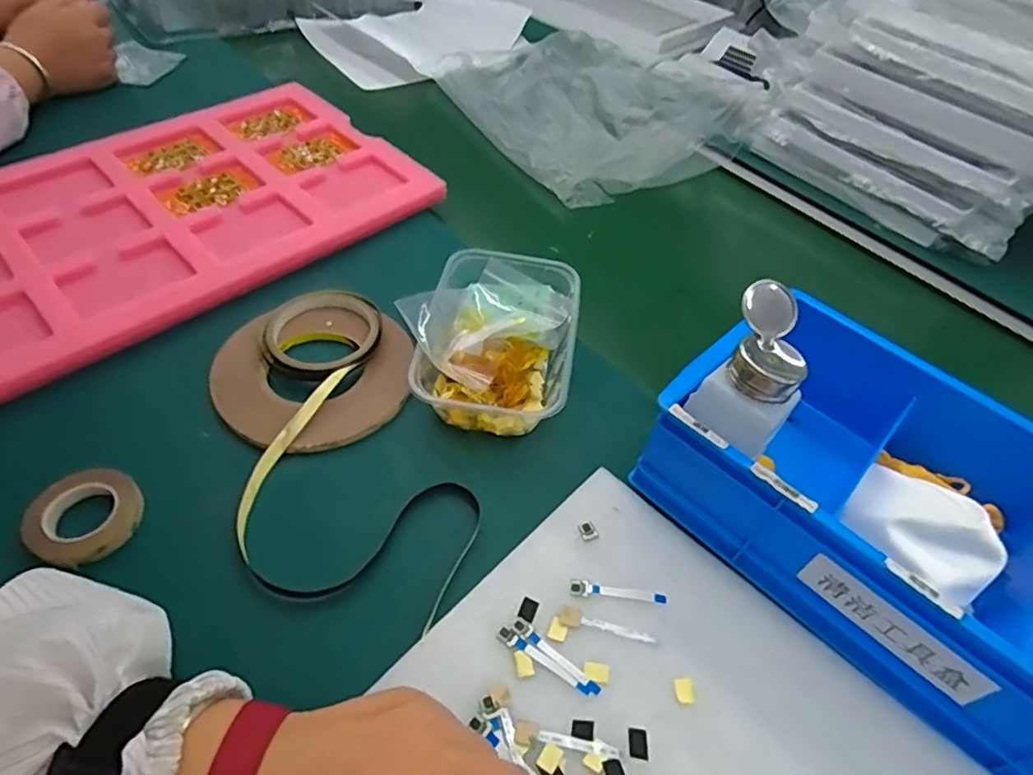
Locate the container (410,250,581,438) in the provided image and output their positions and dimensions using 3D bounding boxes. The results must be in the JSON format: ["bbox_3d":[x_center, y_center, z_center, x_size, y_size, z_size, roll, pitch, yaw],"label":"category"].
[{"bbox_3d":[-0.012,-0.039,0.487,0.112,0.049,0.157,7,50,1],"label":"container"}]

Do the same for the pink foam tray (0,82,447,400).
[{"bbox_3d":[-0.353,-0.168,0.574,0.477,0.032,0.300,-33,60,-28],"label":"pink foam tray"}]

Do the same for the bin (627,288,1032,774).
[{"bbox_3d":[0.278,0.084,0.378,0.343,0.080,0.209,38,57,24],"label":"bin"}]

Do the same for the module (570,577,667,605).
[{"bbox_3d":[0.064,0.127,0.377,0.060,0.004,0.011,7,50,1],"label":"module"}]

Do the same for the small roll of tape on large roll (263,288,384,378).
[{"bbox_3d":[-0.159,-0.046,0.498,0.093,0.017,0.090,2,50,-3],"label":"small roll of tape on large roll"}]

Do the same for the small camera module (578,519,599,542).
[{"bbox_3d":[0.048,0.095,0.403,0.011,0.004,0.014,-10,52,-13],"label":"small camera module"}]

